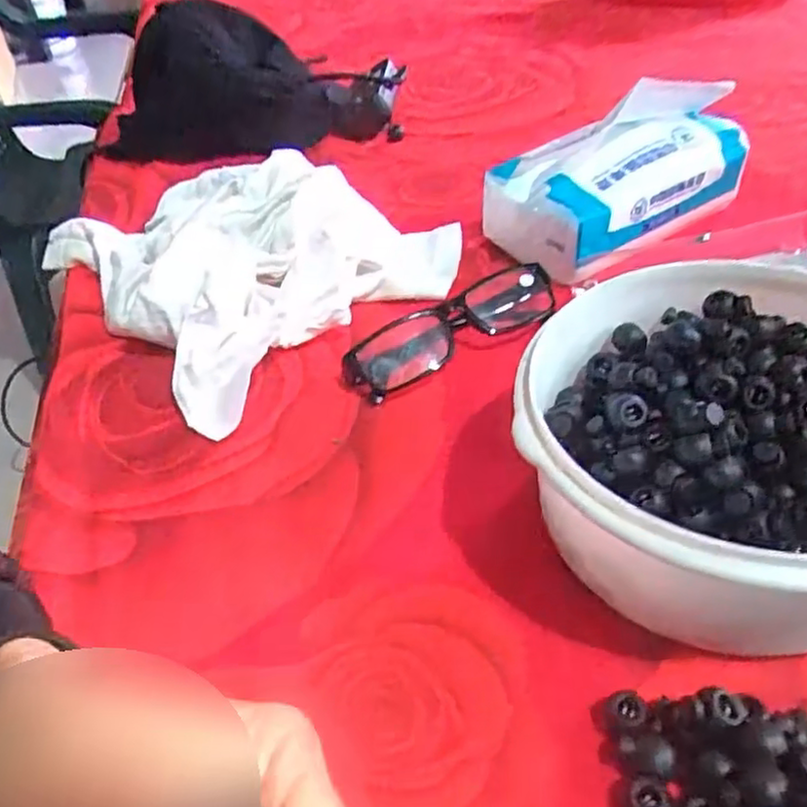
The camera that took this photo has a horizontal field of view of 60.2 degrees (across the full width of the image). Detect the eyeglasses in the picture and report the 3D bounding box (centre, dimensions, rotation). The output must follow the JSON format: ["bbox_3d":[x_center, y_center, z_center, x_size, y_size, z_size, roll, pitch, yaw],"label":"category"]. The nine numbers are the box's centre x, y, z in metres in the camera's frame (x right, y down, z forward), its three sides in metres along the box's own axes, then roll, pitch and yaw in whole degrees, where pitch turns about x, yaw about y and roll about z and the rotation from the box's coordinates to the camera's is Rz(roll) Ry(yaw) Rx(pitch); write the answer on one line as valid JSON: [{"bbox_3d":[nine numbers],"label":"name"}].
[{"bbox_3d":[0.026,-0.049,0.411,0.132,0.032,0.047,-28,46,-24],"label":"eyeglasses"}]

